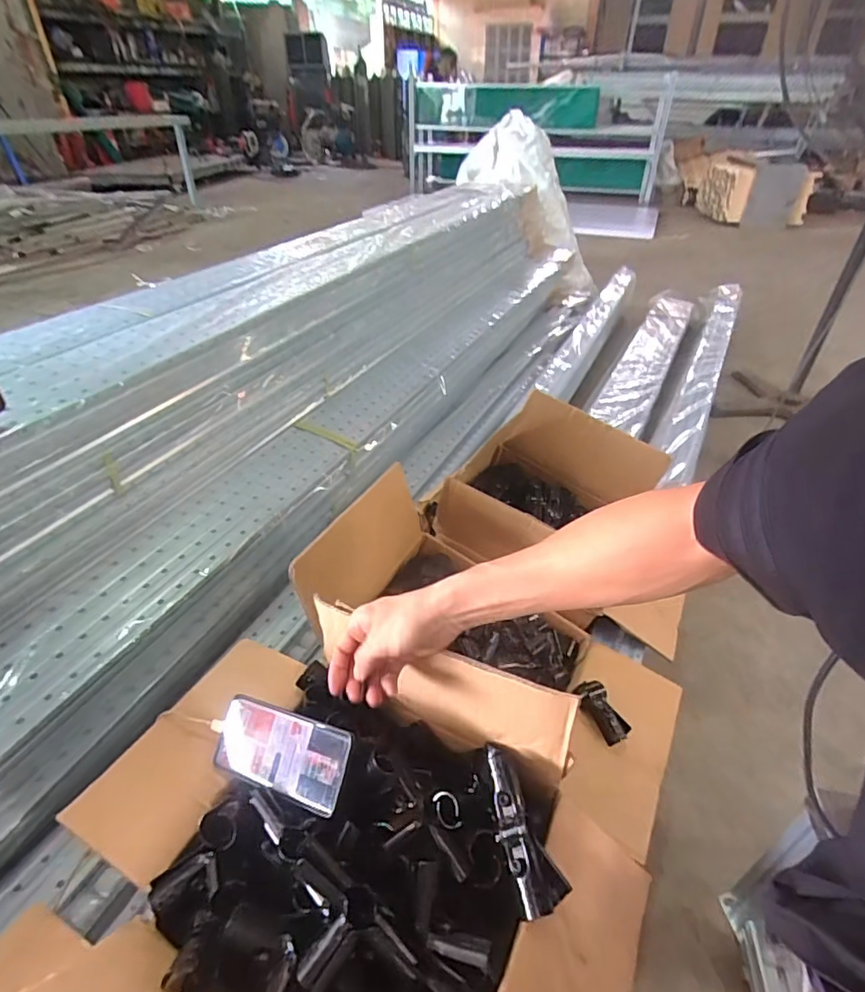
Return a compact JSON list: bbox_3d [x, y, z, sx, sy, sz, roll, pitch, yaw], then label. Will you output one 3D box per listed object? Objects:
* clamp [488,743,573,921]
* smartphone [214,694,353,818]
[{"bbox_3d":[0.082,0.315,0.517,0.043,0.033,0.144,-10,52,-14],"label":"clamp"},{"bbox_3d":[-0.159,0.263,0.556,0.157,0.007,0.075,8,66,25],"label":"smartphone"}]

